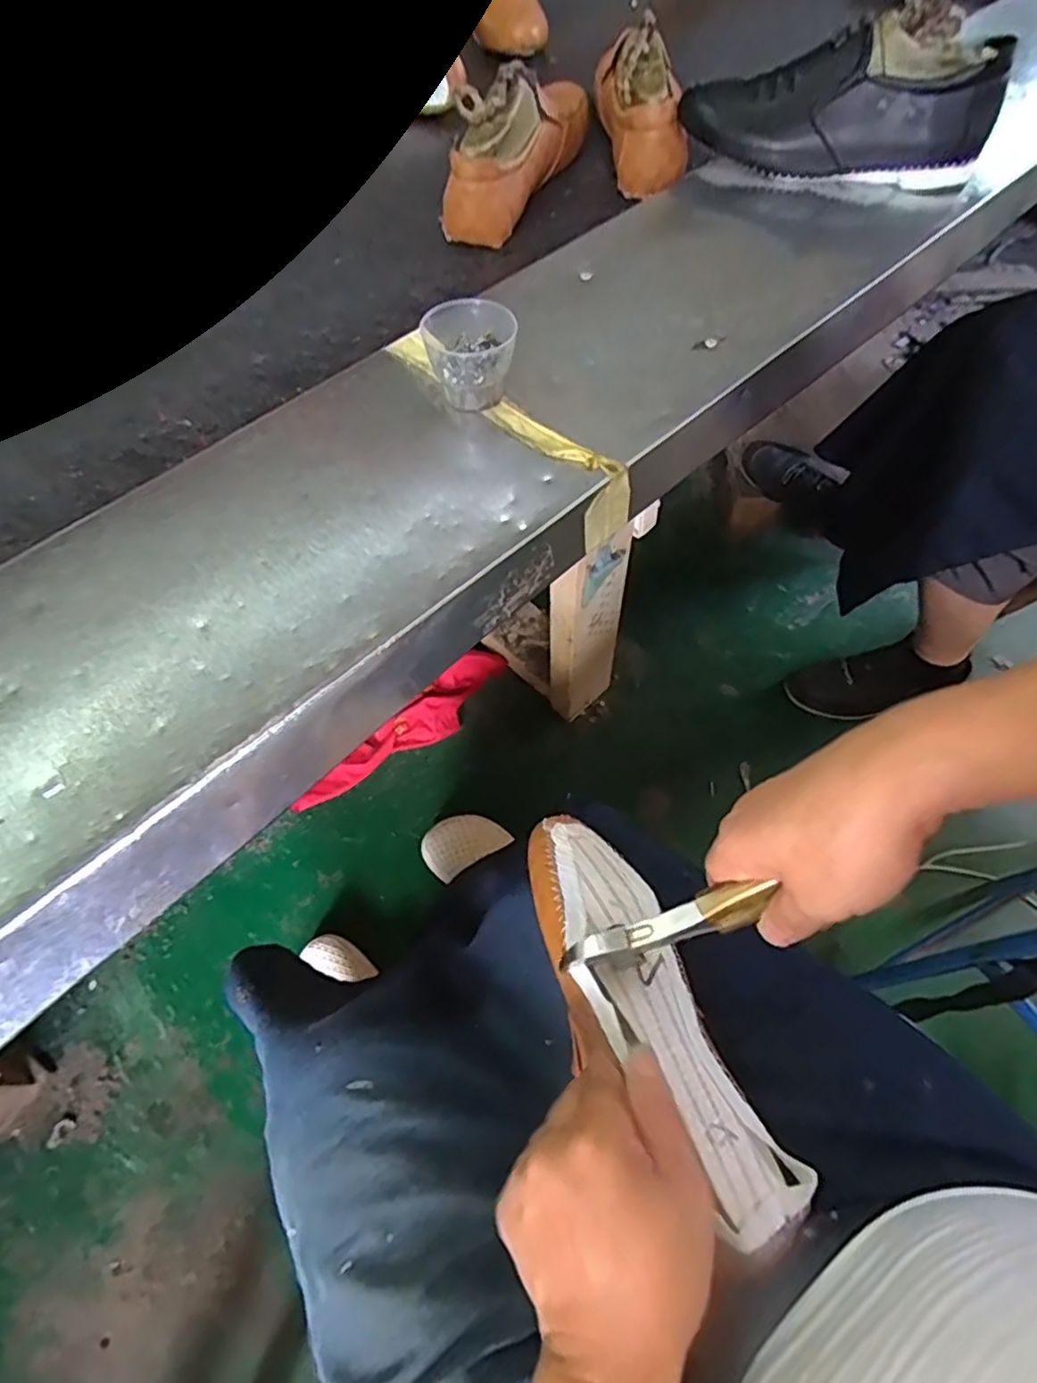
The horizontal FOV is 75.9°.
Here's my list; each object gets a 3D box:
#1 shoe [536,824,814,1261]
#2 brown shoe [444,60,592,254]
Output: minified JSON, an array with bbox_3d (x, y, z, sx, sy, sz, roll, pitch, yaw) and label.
[{"bbox_3d":[0.070,0.173,0.381,0.086,0.070,0.243,-26,60,-12],"label":"shoe"},{"bbox_3d":[0.000,-0.544,0.651,0.067,0.104,0.216,22,64,14],"label":"brown shoe"}]

